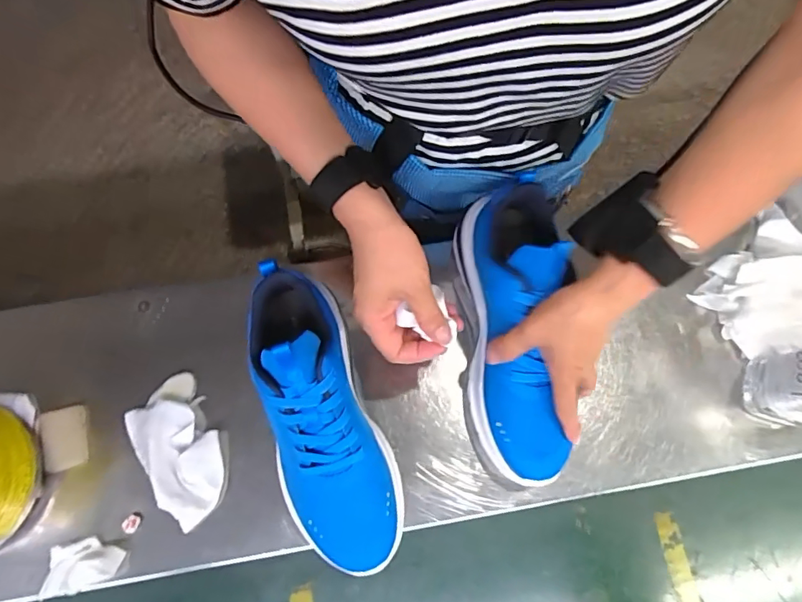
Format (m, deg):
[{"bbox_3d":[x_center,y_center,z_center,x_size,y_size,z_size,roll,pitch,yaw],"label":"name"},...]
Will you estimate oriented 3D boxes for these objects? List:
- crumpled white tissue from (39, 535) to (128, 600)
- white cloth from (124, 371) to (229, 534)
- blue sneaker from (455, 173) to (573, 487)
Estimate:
[{"bbox_3d":[-0.277,0.229,0.427,0.064,0.018,0.039,-12,75,-4],"label":"crumpled white tissue"},{"bbox_3d":[-0.203,0.137,0.455,0.072,0.018,0.124,-34,77,-9],"label":"white cloth"},{"bbox_3d":[0.101,0.024,0.421,0.086,0.114,0.251,-1,85,-1],"label":"blue sneaker"}]

